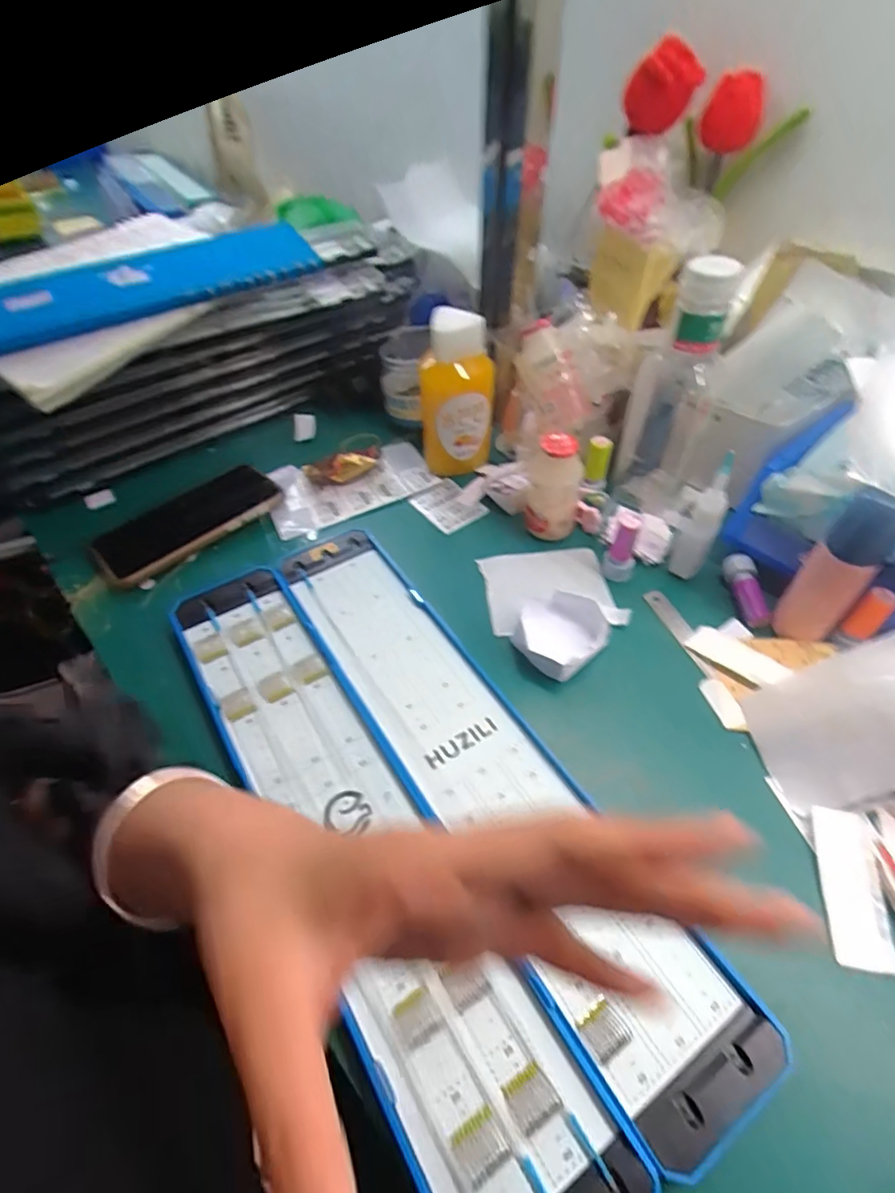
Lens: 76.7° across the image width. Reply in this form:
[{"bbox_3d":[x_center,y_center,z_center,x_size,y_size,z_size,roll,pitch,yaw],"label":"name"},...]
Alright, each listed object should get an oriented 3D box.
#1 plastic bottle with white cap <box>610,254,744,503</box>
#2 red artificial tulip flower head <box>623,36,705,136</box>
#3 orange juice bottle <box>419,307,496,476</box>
[{"bbox_3d":[0.190,-0.169,0.490,0.054,0.218,0.055,14,51,12],"label":"plastic bottle with white cap"},{"bbox_3d":[0.180,-0.423,0.472,0.041,0.055,0.043,-36,58,-26],"label":"red artificial tulip flower head"},{"bbox_3d":[0.009,-0.199,0.550,0.070,0.153,0.064,-1,50,0],"label":"orange juice bottle"}]

